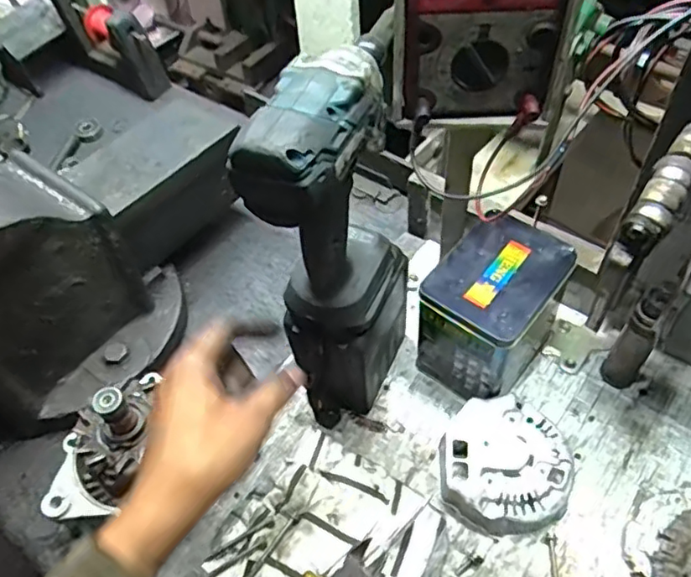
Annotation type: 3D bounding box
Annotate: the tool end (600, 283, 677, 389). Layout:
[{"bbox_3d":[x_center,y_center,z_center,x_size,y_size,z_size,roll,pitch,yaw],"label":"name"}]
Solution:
[{"bbox_3d":[0.256,0.045,0.531,0.025,0.129,0.027,-36,57,-20],"label":"tool end"}]

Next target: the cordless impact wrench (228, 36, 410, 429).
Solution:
[{"bbox_3d":[-0.001,-0.020,0.486,0.073,0.333,0.143,13,55,16],"label":"cordless impact wrench"}]

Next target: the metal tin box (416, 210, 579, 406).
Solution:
[{"bbox_3d":[0.139,0.023,0.569,0.090,0.127,0.129,33,62,27],"label":"metal tin box"}]

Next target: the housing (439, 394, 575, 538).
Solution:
[{"bbox_3d":[0.139,0.154,0.524,0.107,0.038,0.111,-3,52,4],"label":"housing"}]

